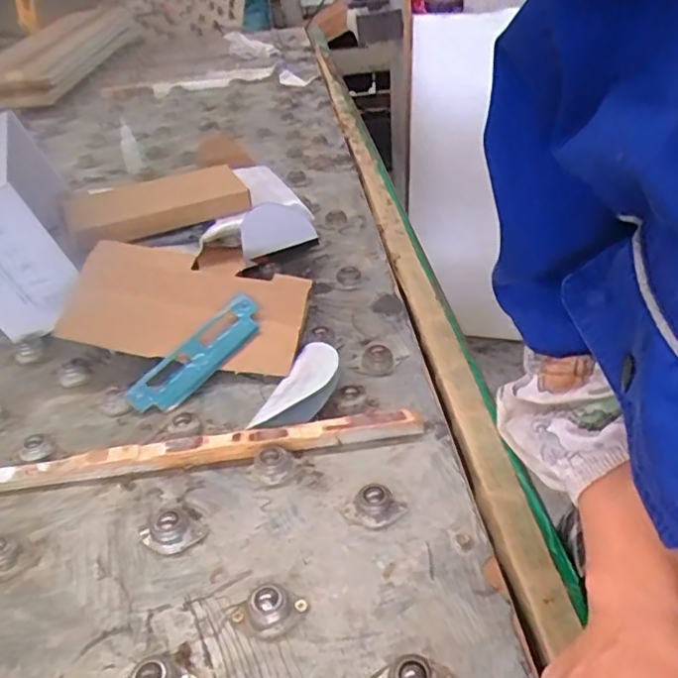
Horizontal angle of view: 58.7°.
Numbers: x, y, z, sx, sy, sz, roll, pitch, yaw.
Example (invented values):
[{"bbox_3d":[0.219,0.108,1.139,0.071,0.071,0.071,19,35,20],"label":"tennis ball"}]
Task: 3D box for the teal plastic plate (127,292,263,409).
[{"bbox_3d":[-0.125,0.015,0.543,0.040,0.010,0.139,45,71,4],"label":"teal plastic plate"}]

